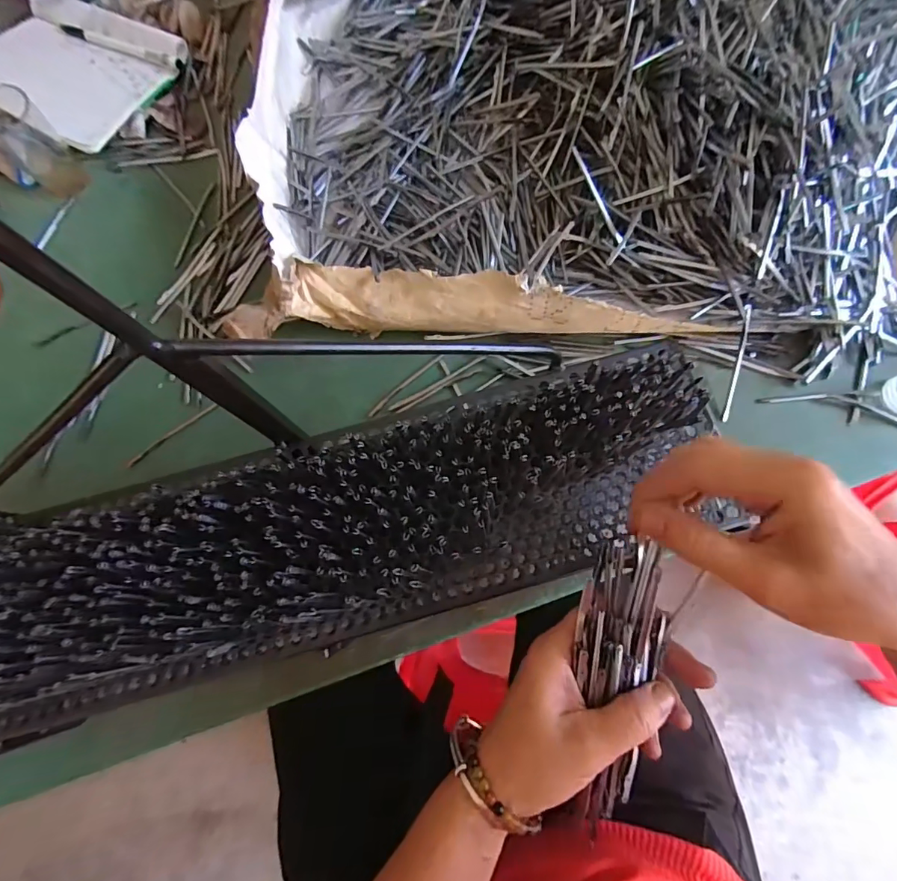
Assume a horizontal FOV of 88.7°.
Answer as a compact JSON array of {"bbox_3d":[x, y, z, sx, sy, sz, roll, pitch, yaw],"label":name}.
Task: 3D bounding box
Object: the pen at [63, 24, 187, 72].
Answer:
[{"bbox_3d":[-0.366,-0.439,0.513,0.150,0.011,0.015,21,78,5],"label":"pen"}]

